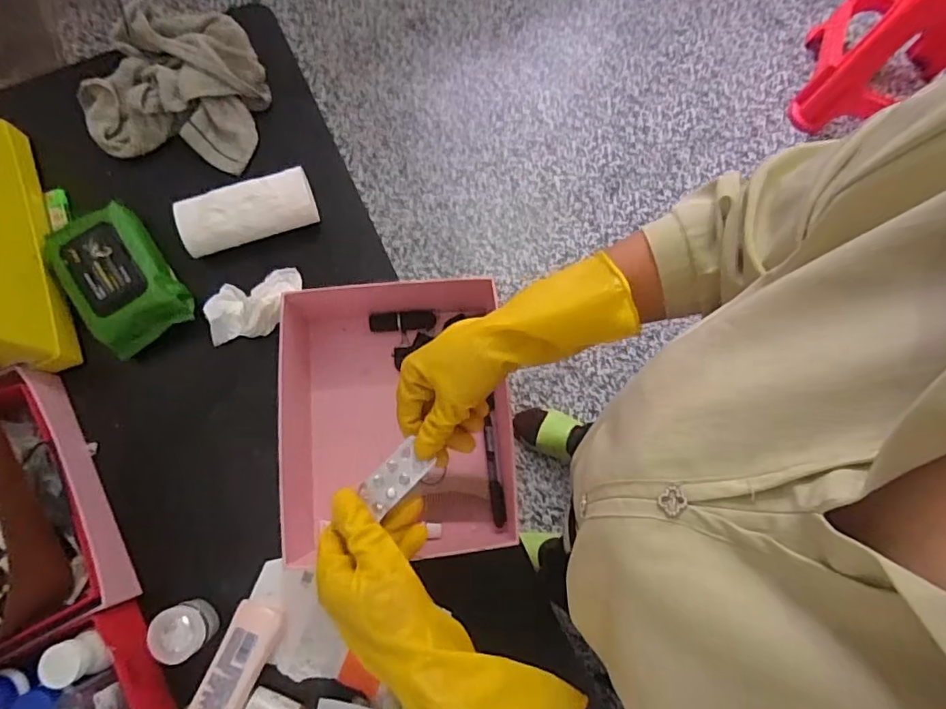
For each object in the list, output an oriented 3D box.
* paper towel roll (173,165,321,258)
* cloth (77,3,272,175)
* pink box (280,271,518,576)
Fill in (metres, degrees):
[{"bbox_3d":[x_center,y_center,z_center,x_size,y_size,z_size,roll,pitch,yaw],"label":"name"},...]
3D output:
[{"bbox_3d":[-0.261,-0.166,0.615,0.152,0.048,0.067,-18,78,-5],"label":"paper towel roll"},{"bbox_3d":[-0.363,-0.326,0.640,0.207,0.056,0.185,9,77,1],"label":"cloth"},{"bbox_3d":[-0.077,0.062,0.535,0.234,0.097,0.268,-3,77,-2],"label":"pink box"}]

